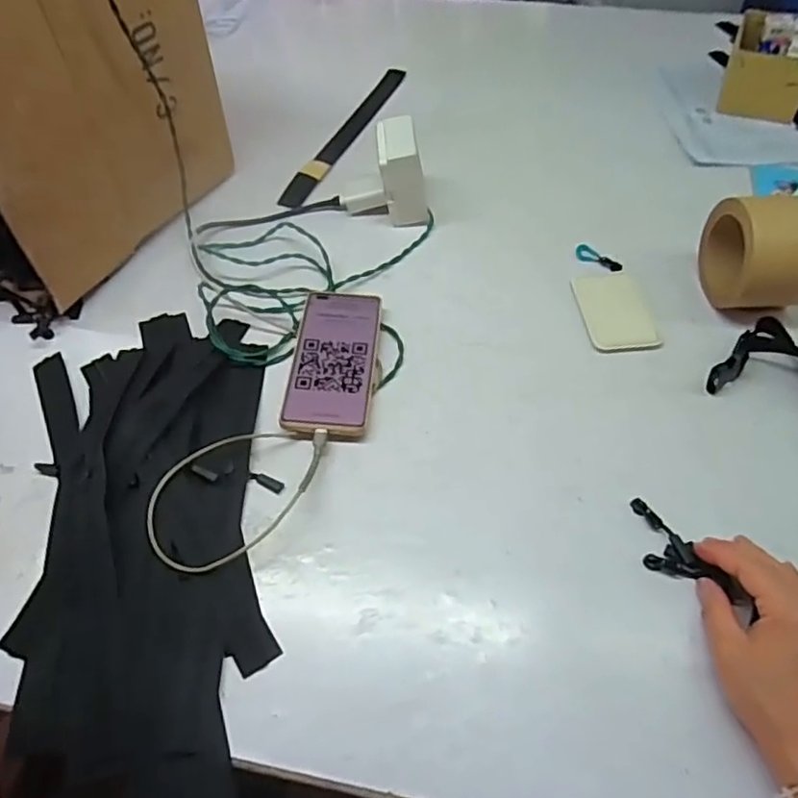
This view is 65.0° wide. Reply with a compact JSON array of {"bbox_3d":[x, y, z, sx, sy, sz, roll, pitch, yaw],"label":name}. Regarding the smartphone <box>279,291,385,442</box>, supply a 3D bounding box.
[{"bbox_3d":[-0.061,-0.036,0.596,0.078,0.017,0.169,2,55,2],"label":"smartphone"}]

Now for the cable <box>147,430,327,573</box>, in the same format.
[{"bbox_3d":[-0.126,0.067,0.506,0.161,0.035,0.096,-33,61,-21],"label":"cable"}]

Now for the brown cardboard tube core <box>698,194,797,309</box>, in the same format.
[{"bbox_3d":[0.356,-0.140,0.612,0.075,0.114,0.112,-2,55,-1],"label":"brown cardboard tube core"}]

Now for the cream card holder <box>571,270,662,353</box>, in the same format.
[{"bbox_3d":[0.220,-0.090,0.636,0.070,0.005,0.106,-6,55,-4],"label":"cream card holder"}]

